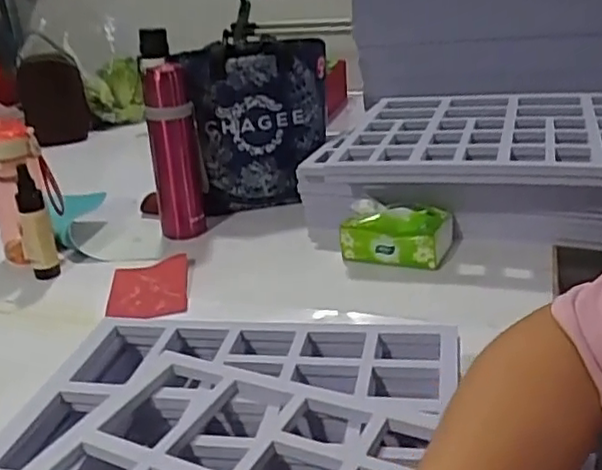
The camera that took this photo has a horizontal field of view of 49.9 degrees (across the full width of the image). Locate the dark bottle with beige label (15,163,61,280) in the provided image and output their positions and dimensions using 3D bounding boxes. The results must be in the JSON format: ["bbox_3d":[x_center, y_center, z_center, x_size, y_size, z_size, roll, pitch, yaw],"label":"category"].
[{"bbox_3d":[-0.349,-0.013,0.852,0.033,0.154,0.040,-16,27,-25],"label":"dark bottle with beige label"}]

